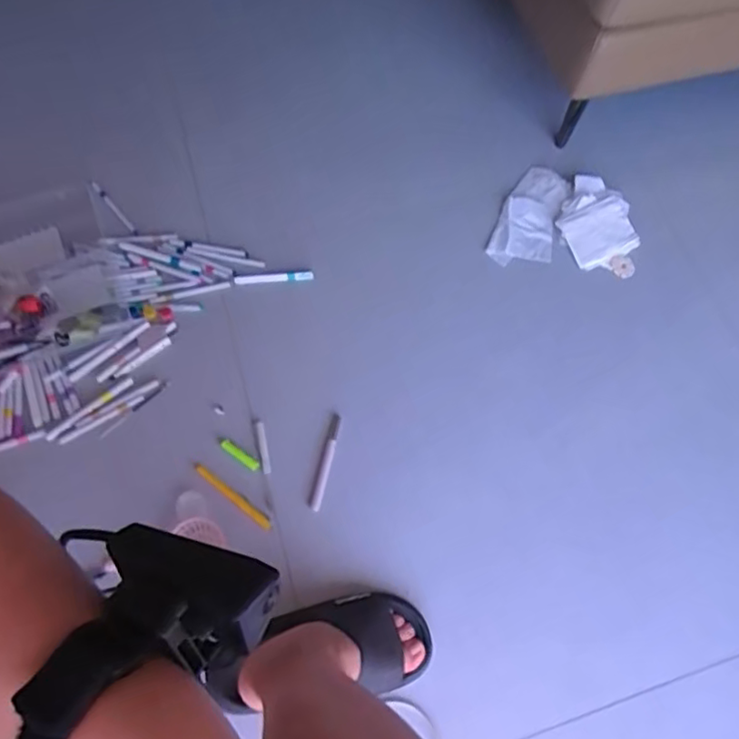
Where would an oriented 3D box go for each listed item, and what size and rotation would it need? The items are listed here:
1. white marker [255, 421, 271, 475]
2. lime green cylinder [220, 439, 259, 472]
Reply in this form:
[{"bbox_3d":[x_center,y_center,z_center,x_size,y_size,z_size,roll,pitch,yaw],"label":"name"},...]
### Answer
[{"bbox_3d":[-0.155,0.114,0.879,0.013,0.007,0.080,-12,68,-9],"label":"white marker"},{"bbox_3d":[-0.186,0.123,0.870,0.067,0.008,0.014,36,69,11],"label":"lime green cylinder"}]

